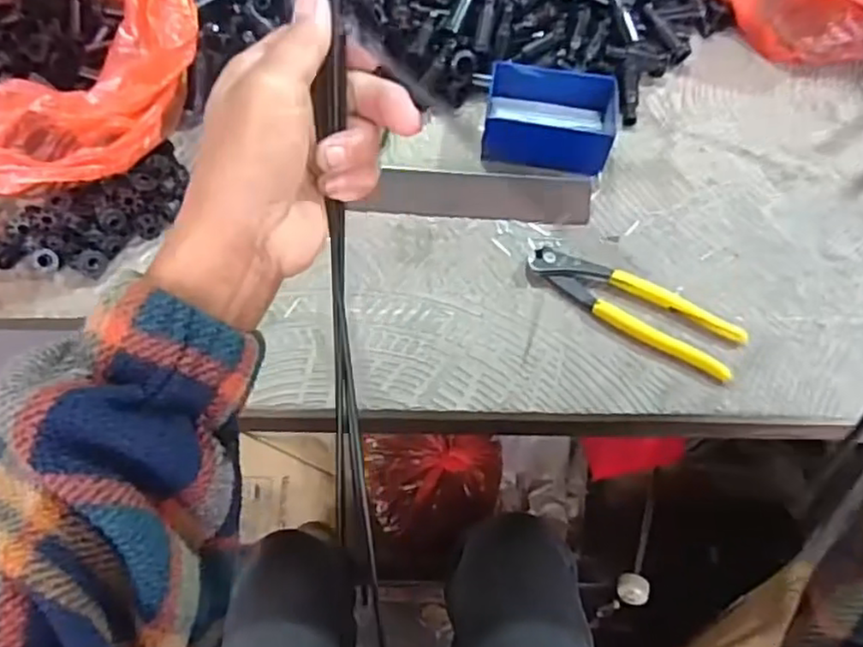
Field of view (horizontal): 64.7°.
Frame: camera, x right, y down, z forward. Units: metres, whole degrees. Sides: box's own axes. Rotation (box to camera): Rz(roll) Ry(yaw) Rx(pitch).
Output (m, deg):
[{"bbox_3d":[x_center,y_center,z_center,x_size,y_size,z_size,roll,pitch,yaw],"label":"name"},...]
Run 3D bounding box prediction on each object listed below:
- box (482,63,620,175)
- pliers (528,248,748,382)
[{"bbox_3d":[0.103,-0.177,0.591,0.110,0.041,0.084,10,58,3],"label":"box"},{"bbox_3d":[0.150,-0.014,0.504,0.160,0.015,0.050,26,60,13],"label":"pliers"}]

